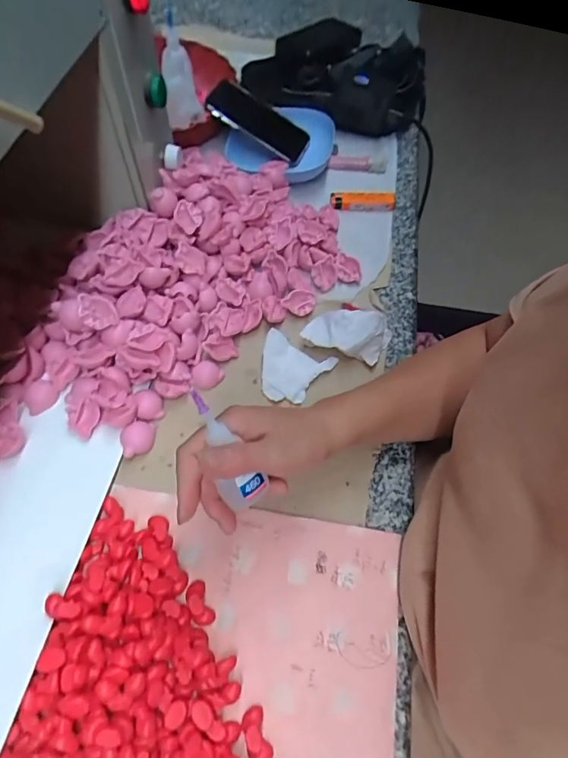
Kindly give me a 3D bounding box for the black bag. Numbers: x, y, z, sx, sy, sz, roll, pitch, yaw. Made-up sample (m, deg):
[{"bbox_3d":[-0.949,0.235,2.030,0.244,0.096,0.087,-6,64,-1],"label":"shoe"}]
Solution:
[{"bbox_3d":[0.082,-0.493,0.692,0.256,0.061,0.312,10,61,3],"label":"black bag"}]

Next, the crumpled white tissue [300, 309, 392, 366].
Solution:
[{"bbox_3d":[0.066,-0.045,0.447,0.089,0.034,0.044,5,61,0],"label":"crumpled white tissue"}]

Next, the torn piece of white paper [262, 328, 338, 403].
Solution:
[{"bbox_3d":[0.005,-0.009,0.443,0.070,0.008,0.065,26,63,12],"label":"torn piece of white paper"}]

